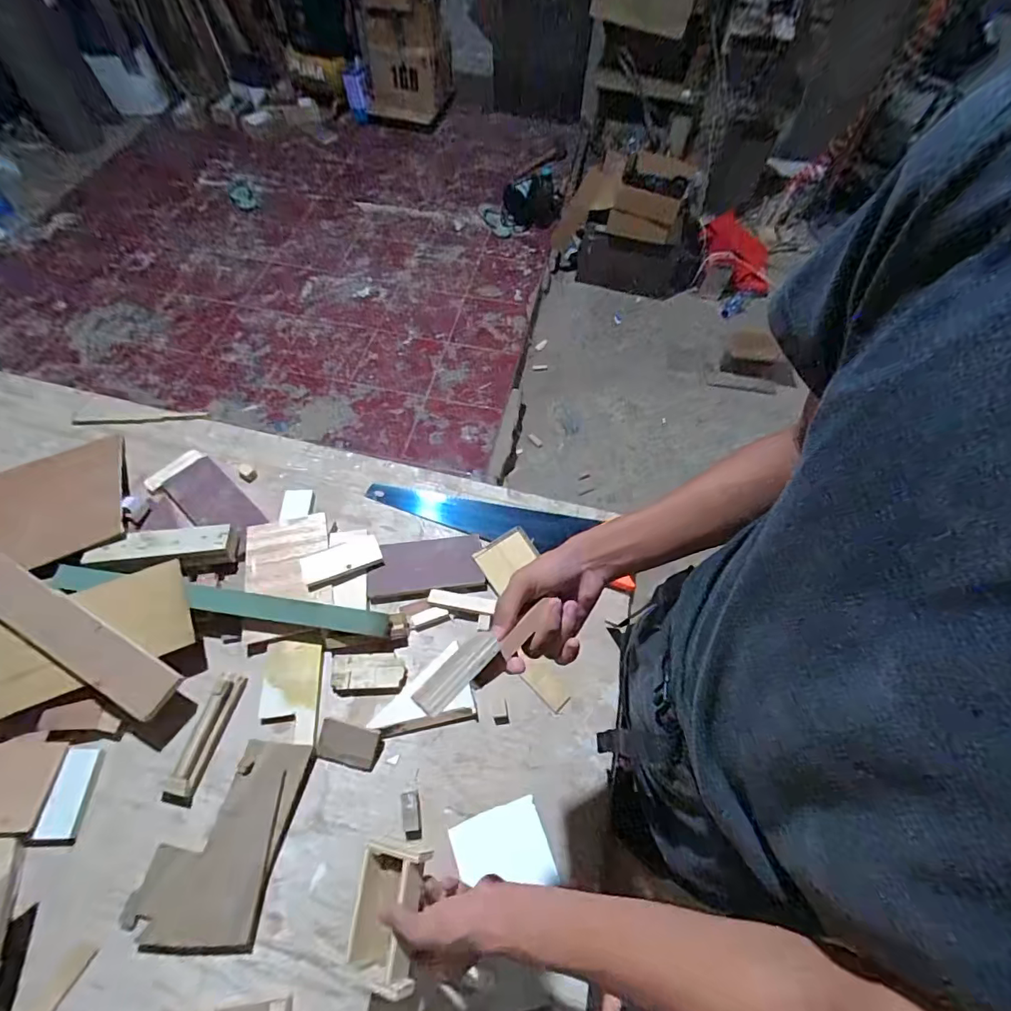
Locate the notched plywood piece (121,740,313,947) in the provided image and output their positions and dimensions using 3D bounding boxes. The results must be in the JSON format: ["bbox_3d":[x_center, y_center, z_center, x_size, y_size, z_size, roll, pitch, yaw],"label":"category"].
[{"bbox_3d":[-0.354,0.411,0.593,0.145,0.011,0.215,11,63,1],"label":"notched plywood piece"}]

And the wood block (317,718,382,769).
[{"bbox_3d":[-0.216,0.329,0.650,0.081,0.023,0.047,13,61,6],"label":"wood block"}]

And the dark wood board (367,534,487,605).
[{"bbox_3d":[-0.133,0.103,0.796,0.185,0.027,0.102,-5,61,-4],"label":"dark wood board"}]

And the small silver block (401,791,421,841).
[{"bbox_3d":[-0.124,0.407,0.620,0.026,0.020,0.053,-7,61,-6],"label":"small silver block"}]

